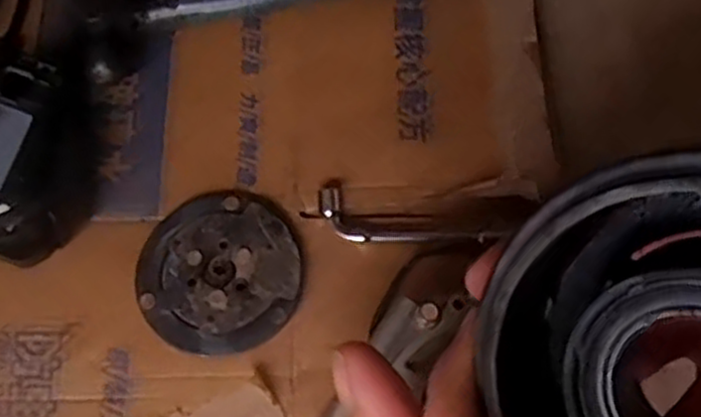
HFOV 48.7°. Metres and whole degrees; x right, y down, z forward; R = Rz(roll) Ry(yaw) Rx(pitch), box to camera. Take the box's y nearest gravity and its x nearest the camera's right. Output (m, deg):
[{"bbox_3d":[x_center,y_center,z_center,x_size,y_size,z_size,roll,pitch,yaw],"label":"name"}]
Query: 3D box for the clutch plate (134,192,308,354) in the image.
[{"bbox_3d":[-0.081,0.038,0.482,0.101,0.015,0.099,1,67,-2],"label":"clutch plate"}]

